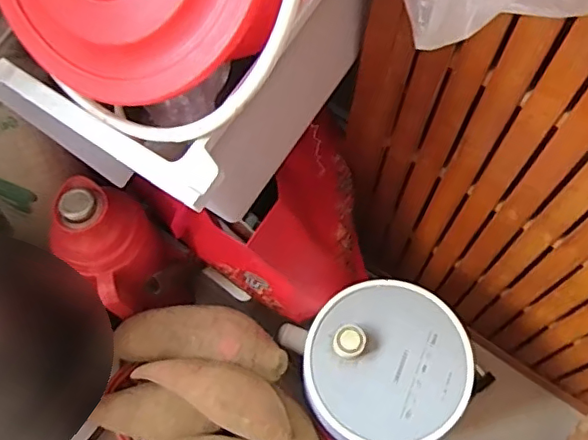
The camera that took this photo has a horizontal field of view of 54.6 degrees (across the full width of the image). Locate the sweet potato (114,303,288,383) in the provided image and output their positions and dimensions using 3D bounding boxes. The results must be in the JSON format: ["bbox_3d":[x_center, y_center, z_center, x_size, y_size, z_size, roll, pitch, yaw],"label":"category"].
[{"bbox_3d":[-0.124,0.158,0.761,0.234,0.066,0.086,8,67,4],"label":"sweet potato"}]

